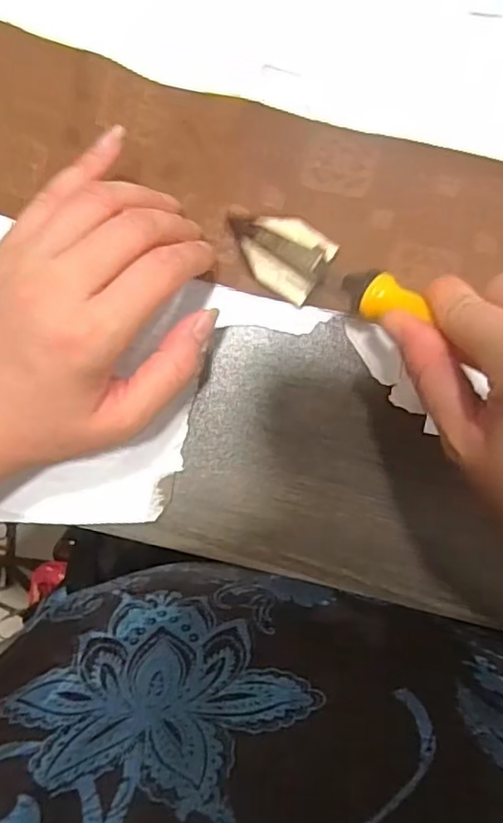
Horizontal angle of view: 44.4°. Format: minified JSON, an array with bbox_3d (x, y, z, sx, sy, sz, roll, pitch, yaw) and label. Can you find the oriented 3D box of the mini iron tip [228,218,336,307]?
[{"bbox_3d":[0.013,-0.080,0.301,0.051,0.028,0.036,31,95,-3],"label":"mini iron tip"}]

